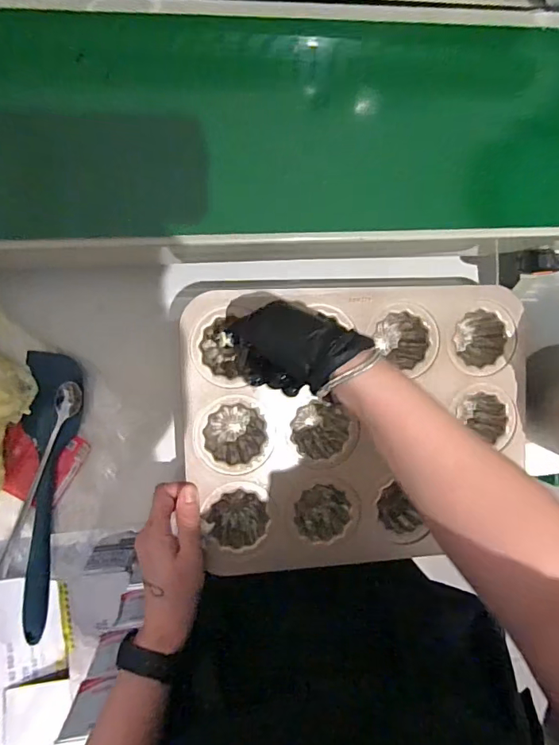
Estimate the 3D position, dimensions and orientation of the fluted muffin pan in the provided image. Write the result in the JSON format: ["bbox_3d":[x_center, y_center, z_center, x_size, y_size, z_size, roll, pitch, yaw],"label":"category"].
[{"bbox_3d":[0.072,0.050,0.456,0.315,0.056,0.254,-2,94,-8],"label":"fluted muffin pan"}]

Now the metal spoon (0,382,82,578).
[{"bbox_3d":[-0.223,0.103,0.437,0.021,0.019,0.199,21,91,-9],"label":"metal spoon"}]

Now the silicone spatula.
[{"bbox_3d":[-0.218,0.118,0.445,0.050,0.019,0.269,5,93,-8],"label":"silicone spatula"}]

